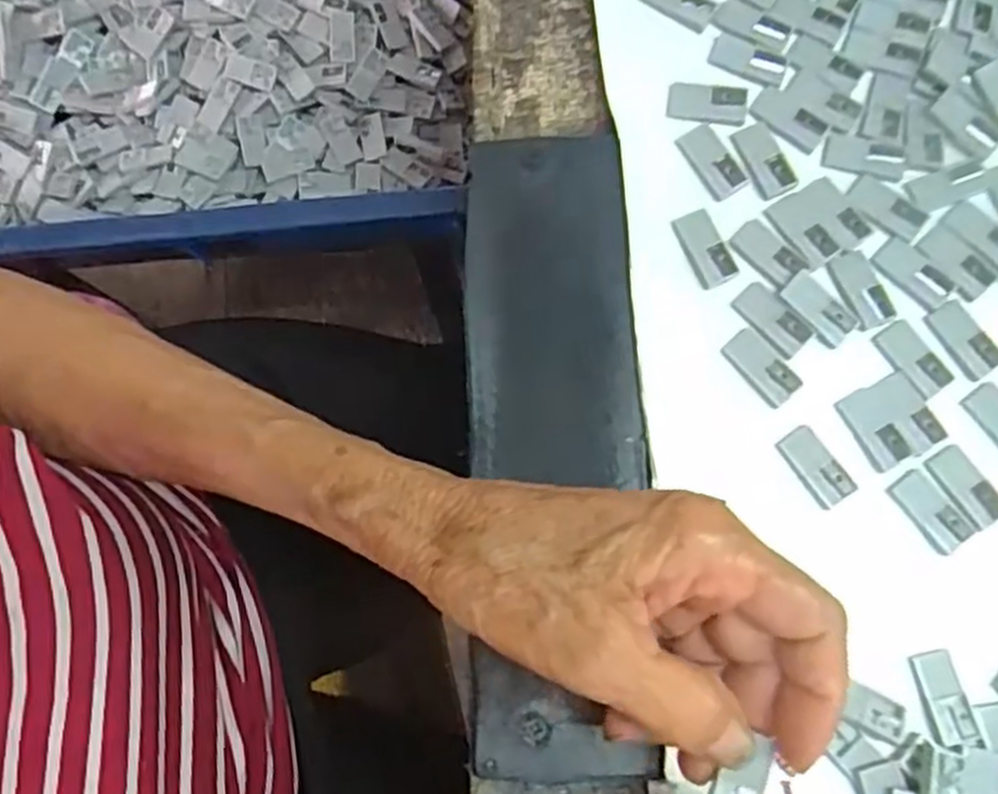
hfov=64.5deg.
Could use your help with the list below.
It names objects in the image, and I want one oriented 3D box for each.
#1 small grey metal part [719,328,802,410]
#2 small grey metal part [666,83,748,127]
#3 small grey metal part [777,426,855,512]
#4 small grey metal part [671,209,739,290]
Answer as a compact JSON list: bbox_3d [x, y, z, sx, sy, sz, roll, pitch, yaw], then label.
[{"bbox_3d":[0.091,-0.010,0.275,0.014,0.004,0.028,-42,82,-6],"label":"small grey metal part"},{"bbox_3d":[0.077,-0.108,0.291,0.029,0.004,0.014,9,80,2],"label":"small grey metal part"},{"bbox_3d":[0.108,0.024,0.268,0.013,0.004,0.028,-36,81,-6],"label":"small grey metal part"},{"bbox_3d":[0.073,-0.053,0.281,0.015,0.004,0.028,-27,80,-4],"label":"small grey metal part"}]

